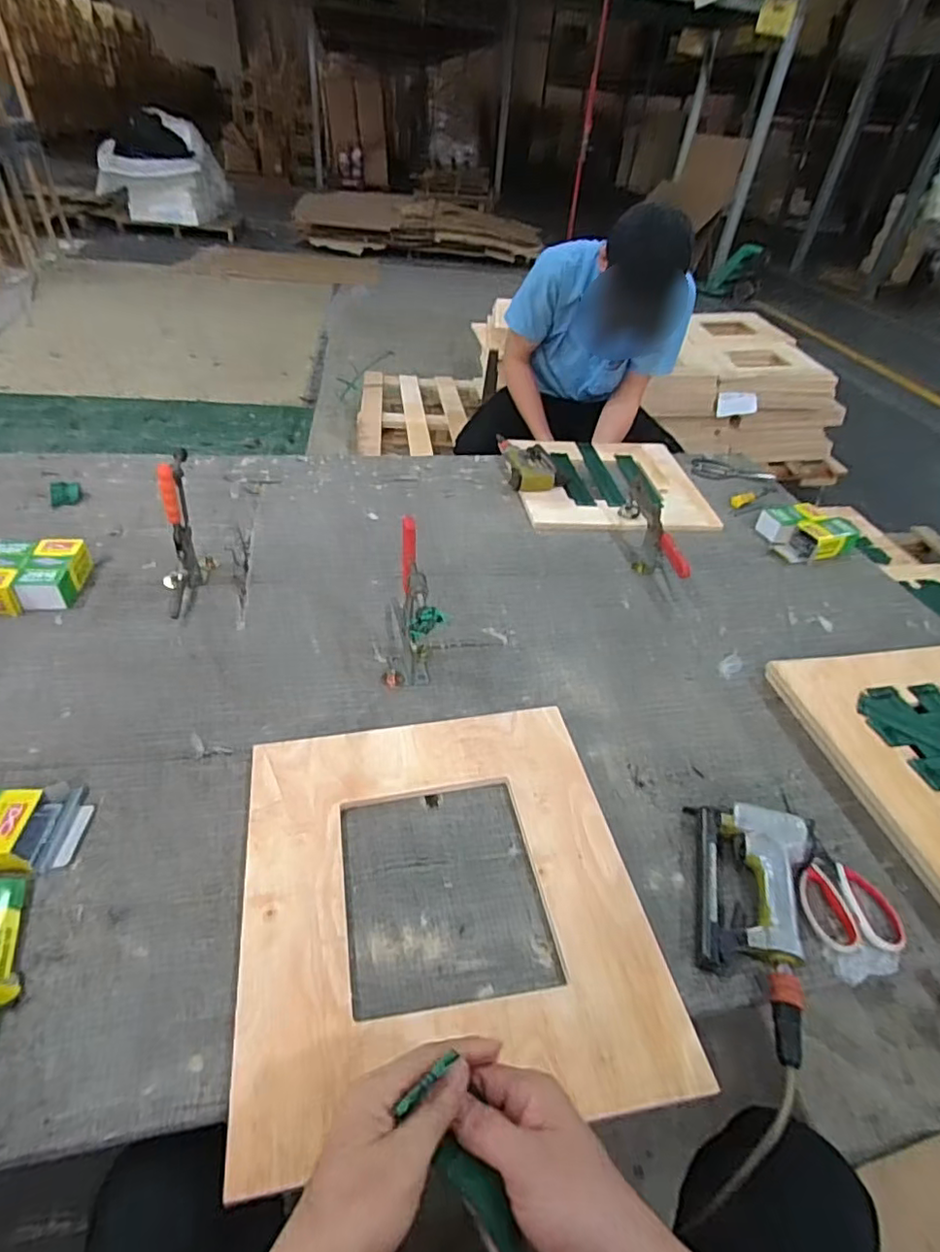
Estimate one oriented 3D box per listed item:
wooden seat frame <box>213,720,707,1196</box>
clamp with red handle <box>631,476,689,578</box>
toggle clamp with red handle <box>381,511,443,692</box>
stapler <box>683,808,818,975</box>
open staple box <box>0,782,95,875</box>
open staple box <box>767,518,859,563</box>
[{"bbox_3d":[-0.026,0.271,0.627,0.402,0.013,0.422,-3,42,-11],"label":"wooden seat frame"},{"bbox_3d":[0.345,-0.174,1.138,0.045,0.092,0.304,1,41,-6],"label":"clamp with red handle"},{"bbox_3d":[-0.081,-0.008,0.792,0.064,0.228,0.157,-1,41,-9],"label":"toggle clamp with red handle"},{"bbox_3d":[0.312,0.282,0.644,0.132,0.042,0.178,10,41,4],"label":"stapler"},{"bbox_3d":[-0.499,0.212,0.629,0.155,0.037,0.098,-2,42,-10],"label":"open staple box"},{"bbox_3d":[0.719,-0.178,1.231,0.160,0.055,0.085,-9,43,-17],"label":"open staple box"}]

